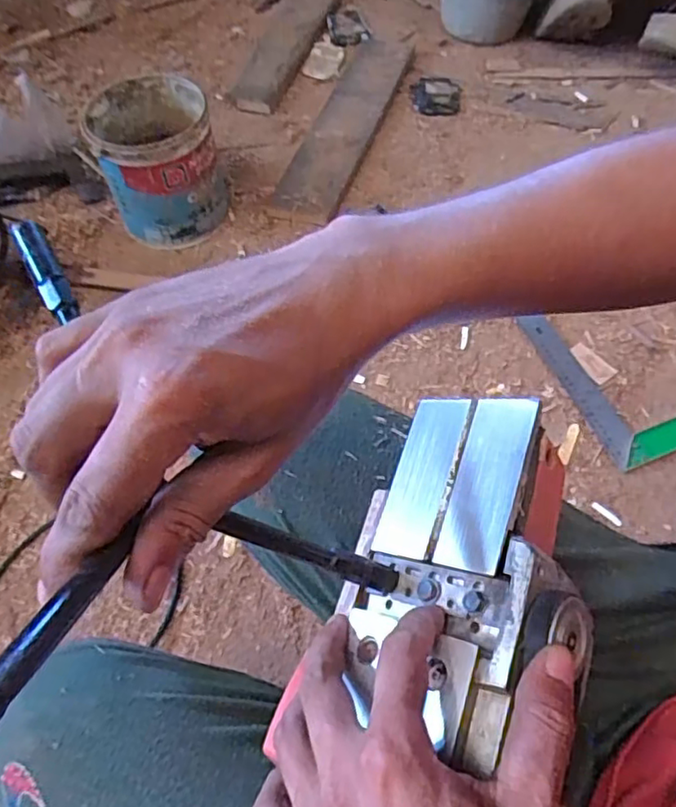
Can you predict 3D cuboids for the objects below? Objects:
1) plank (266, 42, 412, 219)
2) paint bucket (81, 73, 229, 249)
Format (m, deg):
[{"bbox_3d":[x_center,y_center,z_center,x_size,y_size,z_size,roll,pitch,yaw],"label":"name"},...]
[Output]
[{"bbox_3d":[0.023,-0.525,1.156,0.106,0.021,0.533,22,62,-1],"label":"plank"},{"bbox_3d":[-0.277,-0.379,0.999,0.178,0.186,0.186,-20,58,-10],"label":"paint bucket"}]

